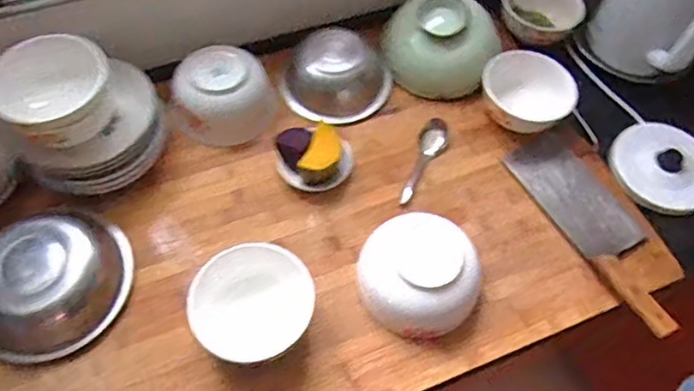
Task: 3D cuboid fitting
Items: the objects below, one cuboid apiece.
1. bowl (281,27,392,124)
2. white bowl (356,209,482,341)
[{"bbox_3d":[-0.013,-0.178,0.817,0.150,0.067,0.141,1,60,-2],"label":"bowl"},{"bbox_3d":[0.086,0.088,0.665,0.140,0.070,0.135,1,60,-2],"label":"white bowl"}]

